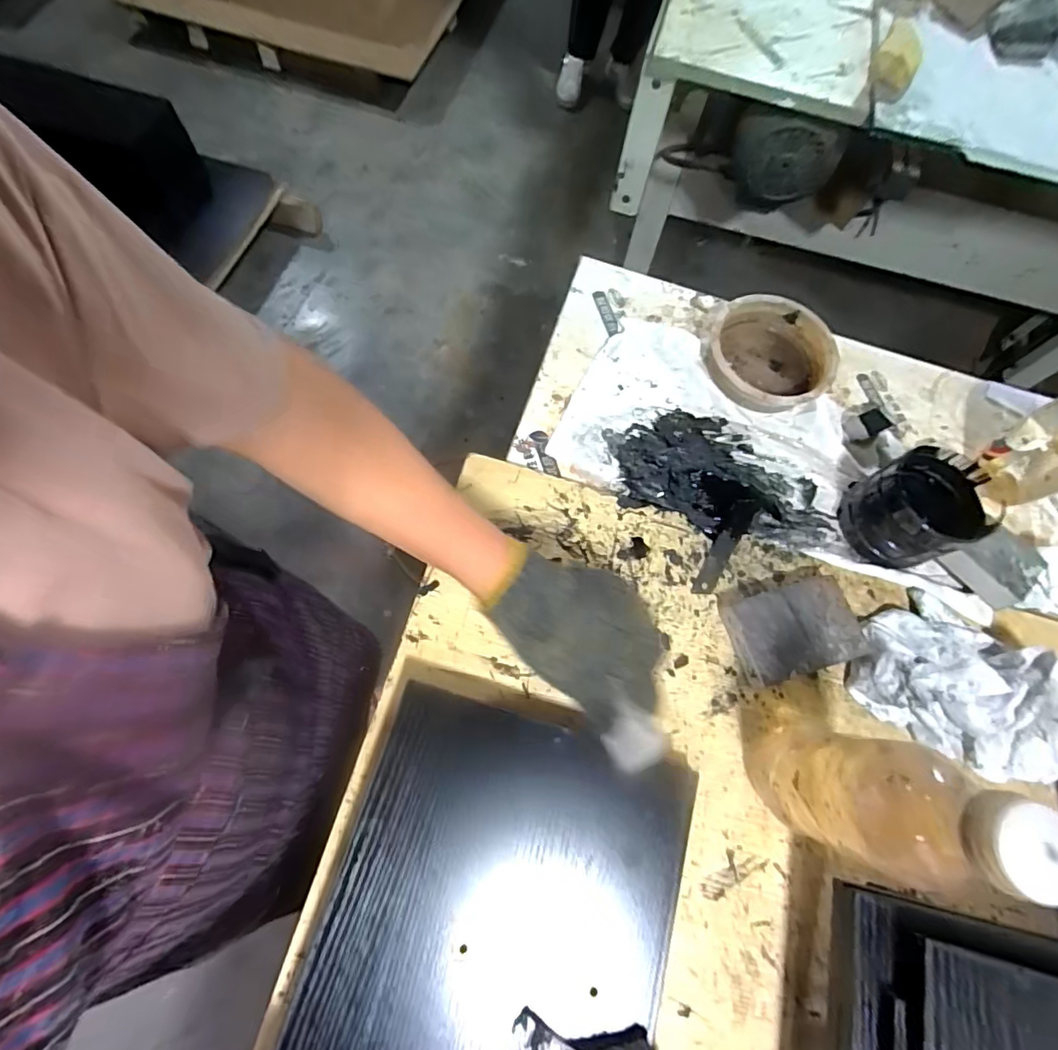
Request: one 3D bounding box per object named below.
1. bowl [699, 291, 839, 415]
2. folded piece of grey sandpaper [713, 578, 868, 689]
[{"bbox_3d":[0.246,-0.173,0.545,0.121,0.039,0.127,1,70,-3],"label":"bowl"},{"bbox_3d":[0.217,0.084,0.441,0.102,0.029,0.077,-13,71,-8],"label":"folded piece of grey sandpaper"}]

